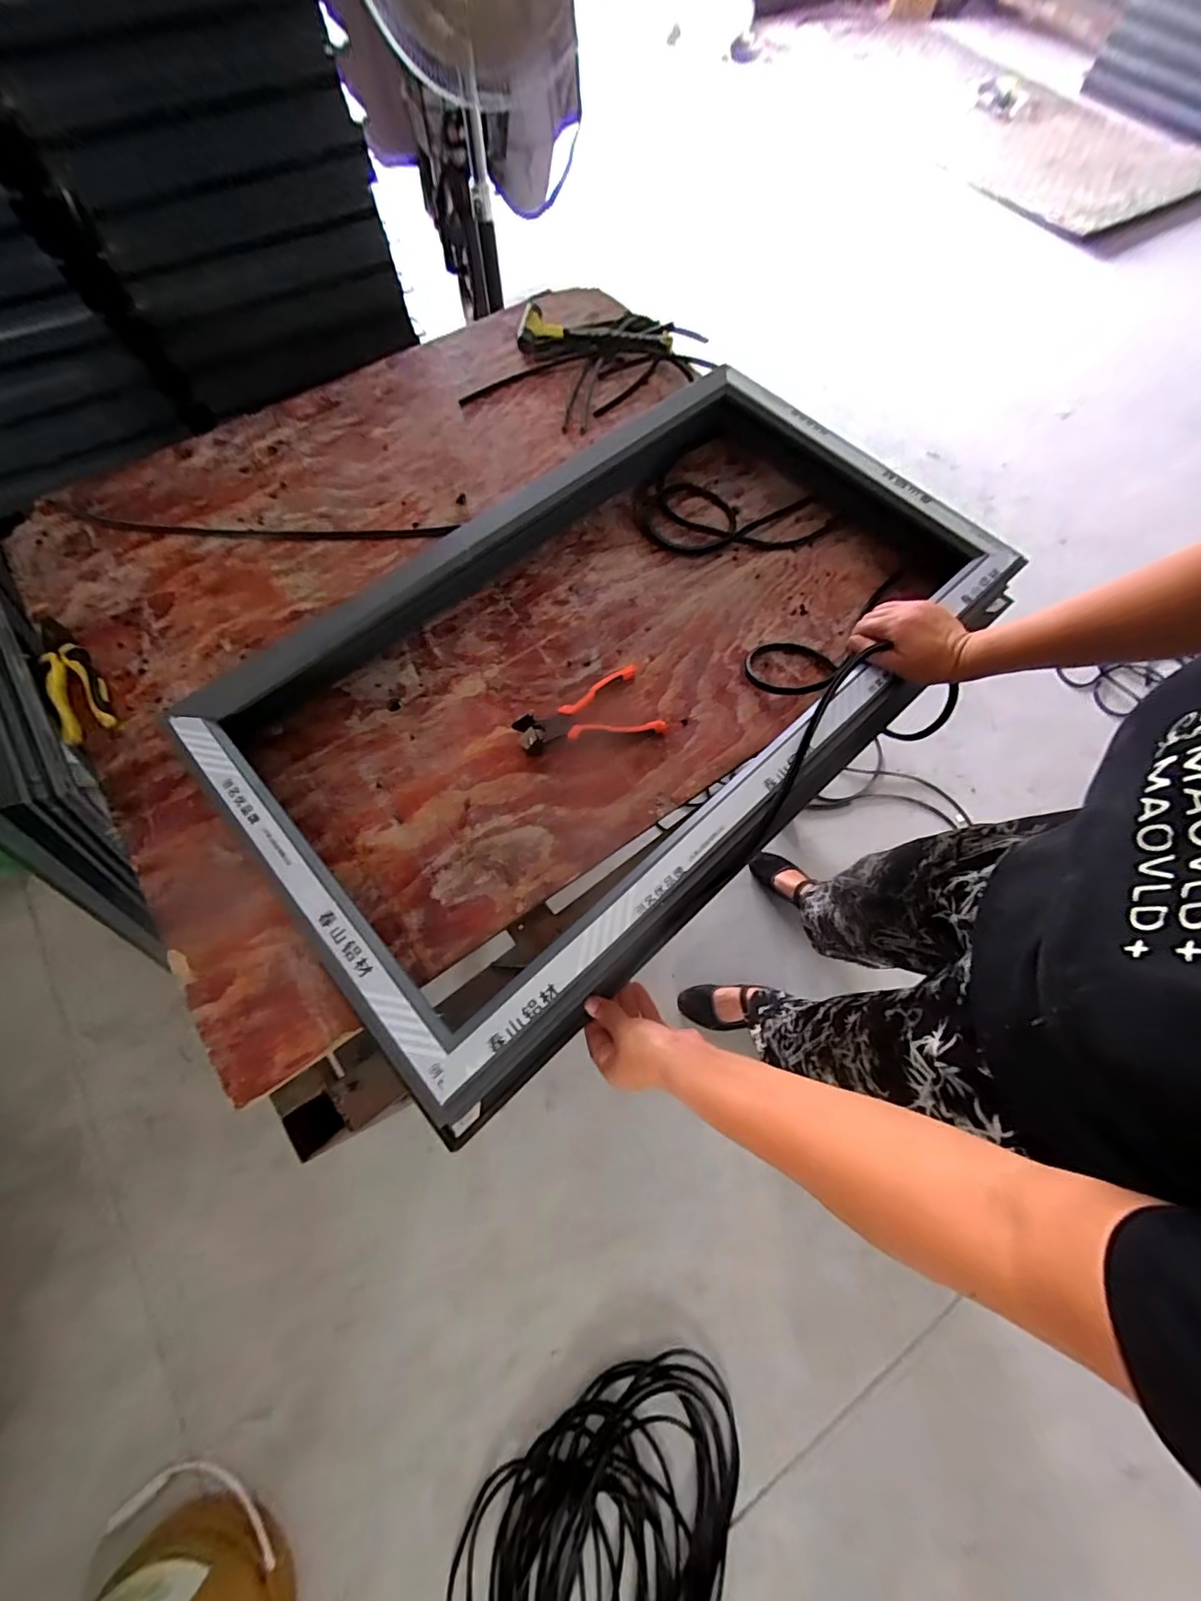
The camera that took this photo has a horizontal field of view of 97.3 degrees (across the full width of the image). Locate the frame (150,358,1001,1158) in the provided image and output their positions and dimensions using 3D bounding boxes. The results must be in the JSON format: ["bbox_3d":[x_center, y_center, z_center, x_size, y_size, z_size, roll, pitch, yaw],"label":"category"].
[{"bbox_3d":[0.032,-0.166,0.614,0.876,0.091,0.531,-40,75,-15],"label":"frame"}]

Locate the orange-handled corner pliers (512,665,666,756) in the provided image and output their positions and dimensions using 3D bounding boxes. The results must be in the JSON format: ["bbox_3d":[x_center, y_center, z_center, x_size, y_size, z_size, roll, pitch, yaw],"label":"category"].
[{"bbox_3d":[-0.015,-0.096,0.621,0.164,0.036,0.090,-25,71,-10],"label":"orange-handled corner pliers"}]

